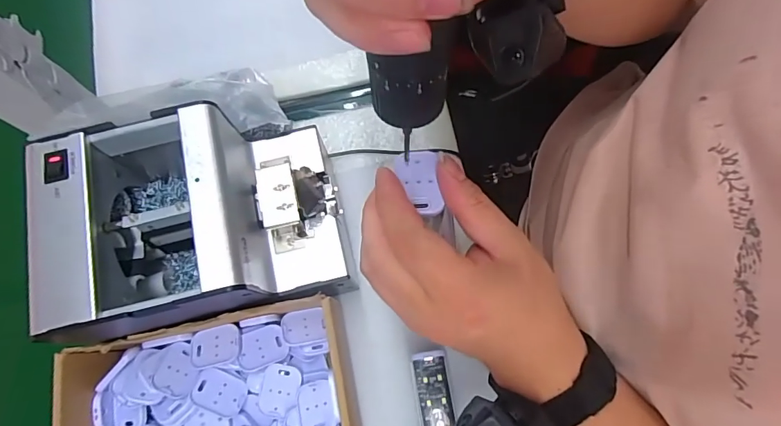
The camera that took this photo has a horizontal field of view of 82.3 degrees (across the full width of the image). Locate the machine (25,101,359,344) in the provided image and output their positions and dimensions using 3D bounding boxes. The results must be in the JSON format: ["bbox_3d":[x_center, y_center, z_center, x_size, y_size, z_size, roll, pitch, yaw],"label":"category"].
[{"bbox_3d":[-0.128,0.006,0.323,0.171,0.113,0.128,-11,74,-1],"label":"machine"}]

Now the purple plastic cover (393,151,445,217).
[{"bbox_3d":[0.016,-0.017,0.256,0.025,0.004,0.039,-4,74,0],"label":"purple plastic cover"}]

